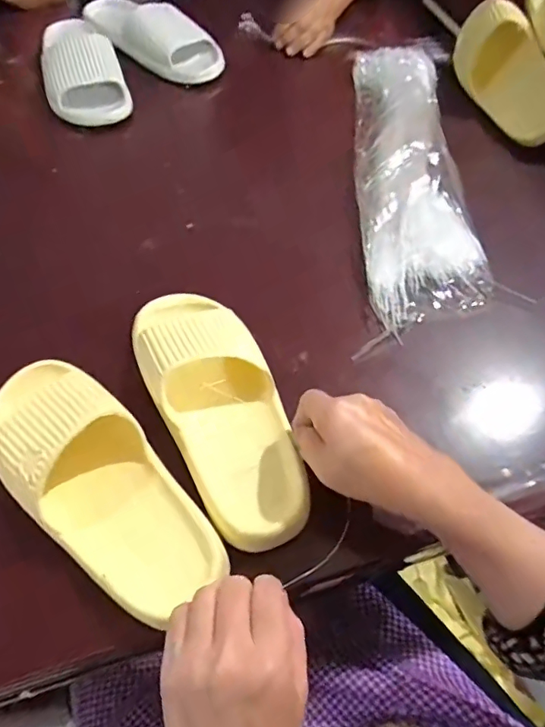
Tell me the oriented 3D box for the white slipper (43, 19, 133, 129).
[{"bbox_3d":[-0.280,-0.431,0.755,0.110,0.066,0.224,-17,59,-14],"label":"white slipper"}]

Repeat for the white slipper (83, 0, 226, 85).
[{"bbox_3d":[-0.195,-0.509,0.790,0.258,0.064,0.111,33,61,17],"label":"white slipper"}]

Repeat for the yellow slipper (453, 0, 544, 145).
[{"bbox_3d":[0.323,-0.412,0.718,0.069,0.099,0.247,-12,59,-11],"label":"yellow slipper"}]

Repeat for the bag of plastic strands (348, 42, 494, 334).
[{"bbox_3d":[0.173,-0.249,0.650,0.138,0.042,0.494,3,57,-2],"label":"bag of plastic strands"}]

